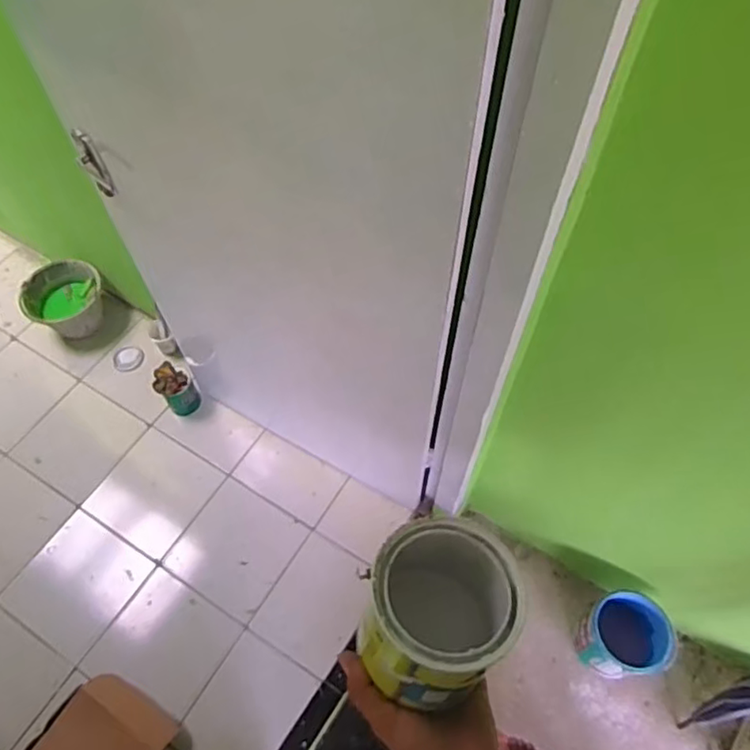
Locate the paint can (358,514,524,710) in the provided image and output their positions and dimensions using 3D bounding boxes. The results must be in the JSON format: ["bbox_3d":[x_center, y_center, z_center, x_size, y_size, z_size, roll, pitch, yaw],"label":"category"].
[{"bbox_3d":[0.048,0.174,0.451,0.100,0.100,0.117,15,62,9],"label":"paint can"}]

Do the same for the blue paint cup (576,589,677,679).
[{"bbox_3d":[0.629,0.662,1.558,0.191,0.185,0.186,0,61,1],"label":"blue paint cup"}]

